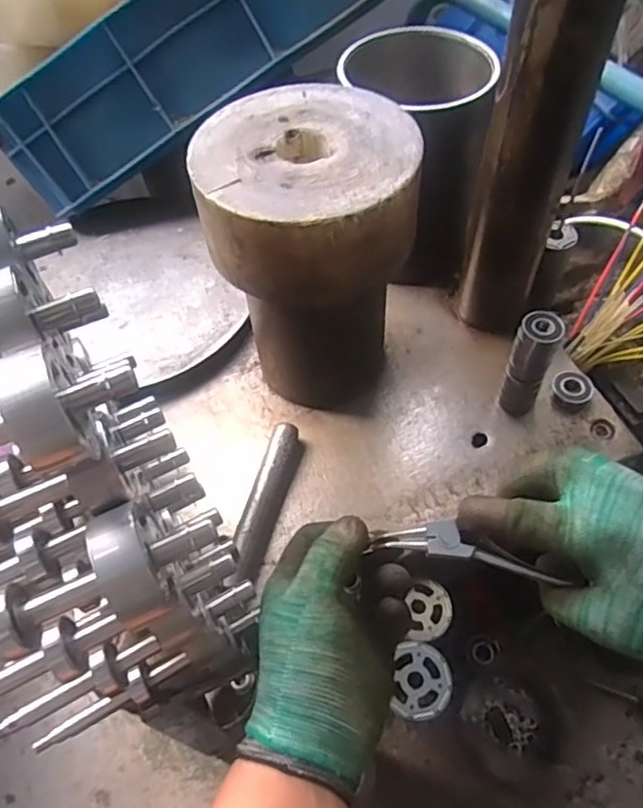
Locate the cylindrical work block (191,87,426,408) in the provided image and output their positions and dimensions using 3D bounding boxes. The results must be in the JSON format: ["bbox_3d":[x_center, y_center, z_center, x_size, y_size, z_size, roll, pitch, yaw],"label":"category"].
[{"bbox_3d":[-0.005,-0.097,0.473,0.132,0.222,0.136,-1,55,2],"label":"cylindrical work block"}]

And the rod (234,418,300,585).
[{"bbox_3d":[-0.044,0.074,0.478,0.019,0.022,0.129,11,57,10],"label":"rod"}]

